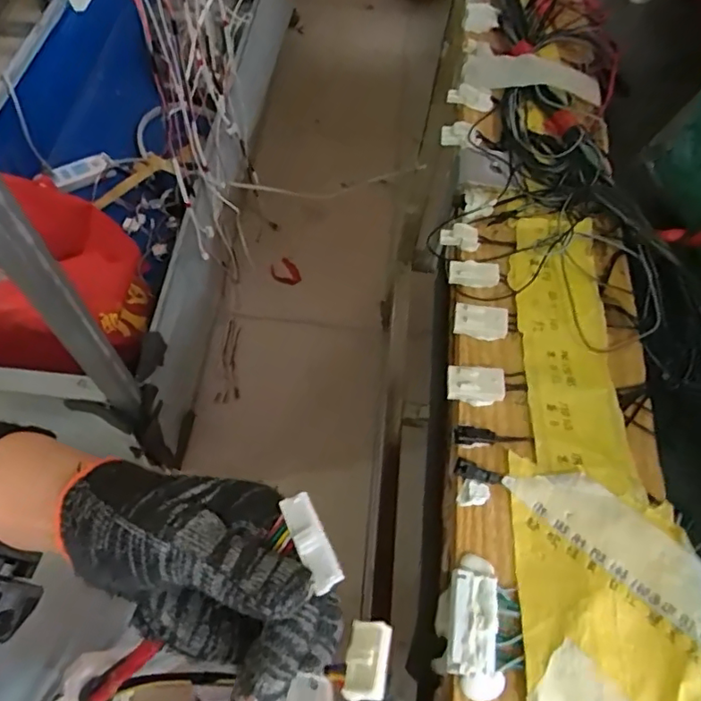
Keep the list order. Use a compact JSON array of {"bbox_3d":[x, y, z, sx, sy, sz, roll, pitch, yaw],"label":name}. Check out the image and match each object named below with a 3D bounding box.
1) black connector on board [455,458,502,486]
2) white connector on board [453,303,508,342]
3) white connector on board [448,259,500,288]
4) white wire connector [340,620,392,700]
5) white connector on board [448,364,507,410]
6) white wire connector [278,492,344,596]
[{"bbox_3d":[0.059,0.057,0.257,0.021,0.007,0.008,19,62,7],"label":"black connector on board"},{"bbox_3d":[0.069,-0.016,0.298,0.028,0.009,0.017,9,61,1],"label":"white connector on board"},{"bbox_3d":[0.069,-0.043,0.312,0.028,0.009,0.012,2,61,-3],"label":"white connector on board"},{"bbox_3d":[0.005,0.100,0.181,0.013,0.009,0.023,10,61,2],"label":"white wire connector"},{"bbox_3d":[0.062,0.018,0.279,0.028,0.011,0.017,8,61,1],"label":"white connector on board"},{"bbox_3d":[-0.015,0.072,0.215,0.011,0.005,0.036,-23,62,-15],"label":"white wire connector"}]

